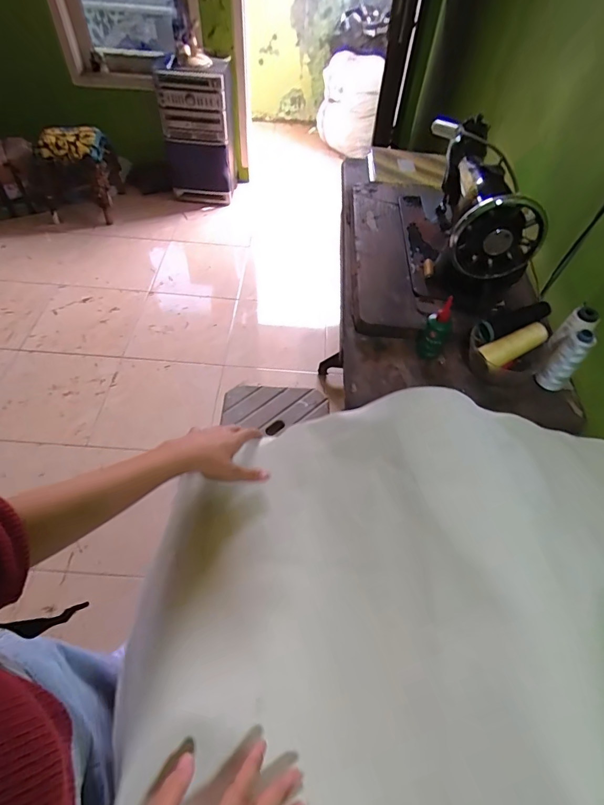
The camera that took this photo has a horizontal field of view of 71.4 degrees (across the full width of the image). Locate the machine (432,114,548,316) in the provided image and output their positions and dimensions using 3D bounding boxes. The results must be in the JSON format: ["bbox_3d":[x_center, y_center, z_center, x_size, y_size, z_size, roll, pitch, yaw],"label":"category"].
[{"bbox_3d":[0.319,-0.357,0.803,0.147,0.223,0.343,5,54,-1],"label":"machine"}]

